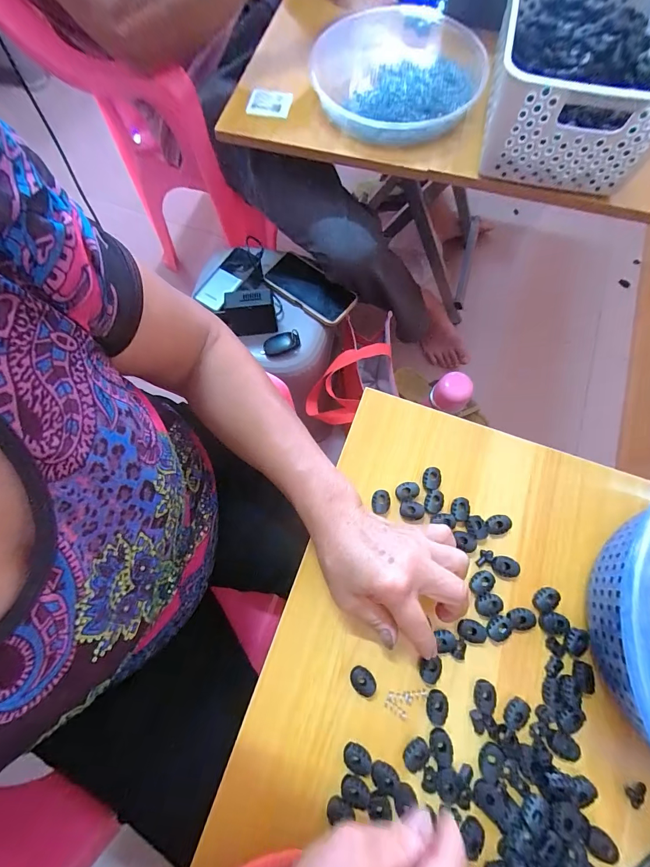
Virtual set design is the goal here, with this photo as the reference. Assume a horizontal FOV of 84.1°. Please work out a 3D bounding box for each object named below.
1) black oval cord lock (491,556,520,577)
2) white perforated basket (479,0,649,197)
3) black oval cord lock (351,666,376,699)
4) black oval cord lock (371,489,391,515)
[{"bbox_3d":[0.161,0.118,0.321,0.023,0.006,0.016,19,73,6],"label":"black oval cord lock"},{"bbox_3d":[0.301,-0.452,0.424,0.193,0.118,0.311,11,72,4],"label":"white perforated basket"},{"bbox_3d":[0.031,0.203,0.295,0.017,0.007,0.022,-41,76,-12],"label":"black oval cord lock"},{"bbox_3d":[0.053,0.065,0.340,0.017,0.005,0.022,6,72,2],"label":"black oval cord lock"}]

